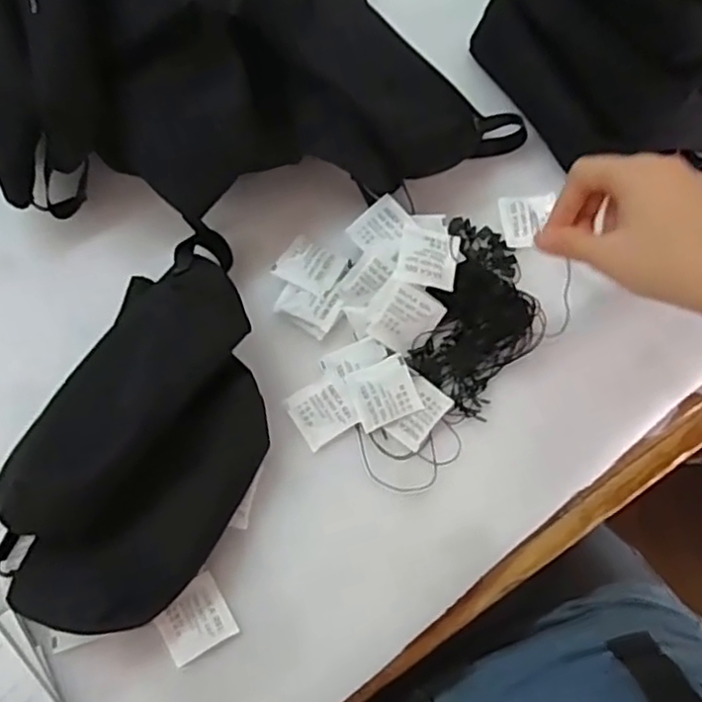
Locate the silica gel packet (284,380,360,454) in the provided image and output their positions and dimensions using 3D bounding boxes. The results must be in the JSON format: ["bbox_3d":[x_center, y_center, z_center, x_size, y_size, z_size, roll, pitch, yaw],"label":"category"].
[{"bbox_3d":[-0.018,0.039,0.430,0.039,0.004,0.039,-30,76,-7],"label":"silica gel packet"}]

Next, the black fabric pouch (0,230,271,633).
[{"bbox_3d":[-0.120,0.043,0.399,0.133,0.064,0.252,26,76,7],"label":"black fabric pouch"}]

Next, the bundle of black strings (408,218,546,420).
[{"bbox_3d":[0.088,-0.023,0.444,0.075,0.012,0.131,20,76,5],"label":"bundle of black strings"}]

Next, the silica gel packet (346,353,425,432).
[{"bbox_3d":[0.021,0.026,0.430,0.040,0.009,0.040,-21,76,-6],"label":"silica gel packet"}]

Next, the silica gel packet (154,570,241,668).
[{"bbox_3d":[-0.093,0.159,0.393,0.041,0.004,0.039,-30,77,-8],"label":"silica gel packet"}]

